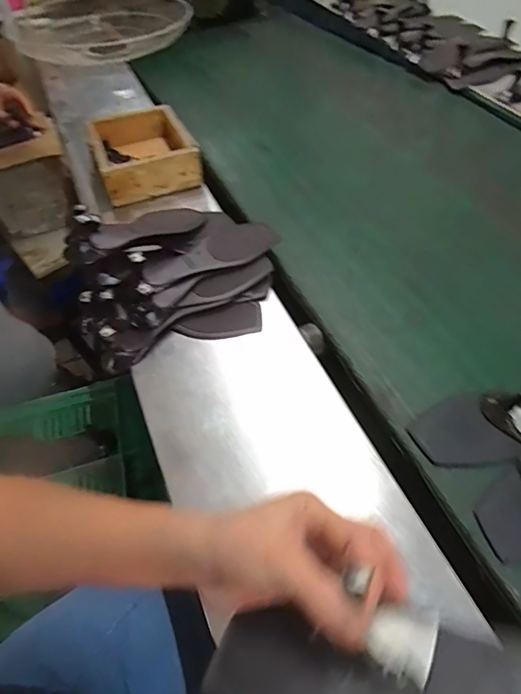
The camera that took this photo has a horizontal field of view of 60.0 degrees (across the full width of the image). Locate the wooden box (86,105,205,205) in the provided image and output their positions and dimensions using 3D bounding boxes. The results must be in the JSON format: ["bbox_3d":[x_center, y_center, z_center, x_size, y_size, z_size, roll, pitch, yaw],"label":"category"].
[{"bbox_3d":[-0.196,-0.329,0.761,0.154,0.058,0.193,-17,51,-10],"label":"wooden box"}]

